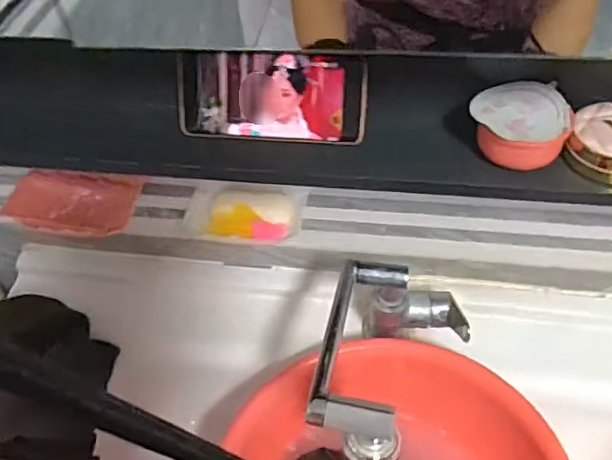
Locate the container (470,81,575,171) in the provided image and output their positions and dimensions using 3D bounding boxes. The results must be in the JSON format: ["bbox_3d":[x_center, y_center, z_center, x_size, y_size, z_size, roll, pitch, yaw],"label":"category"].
[{"bbox_3d":[0.176,-0.084,0.493,0.077,0.047,0.059,2,49,6],"label":"container"}]

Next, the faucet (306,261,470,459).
[{"bbox_3d":[0.087,0.135,0.587,0.121,0.185,0.225,8,50,12],"label":"faucet"}]

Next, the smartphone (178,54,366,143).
[{"bbox_3d":[-0.032,-0.117,0.529,0.168,0.077,0.006,4,19,11],"label":"smartphone"}]

